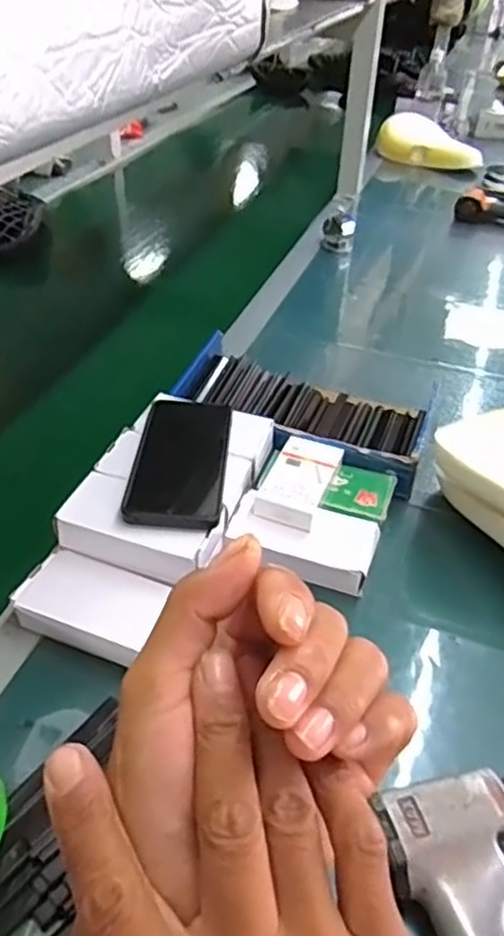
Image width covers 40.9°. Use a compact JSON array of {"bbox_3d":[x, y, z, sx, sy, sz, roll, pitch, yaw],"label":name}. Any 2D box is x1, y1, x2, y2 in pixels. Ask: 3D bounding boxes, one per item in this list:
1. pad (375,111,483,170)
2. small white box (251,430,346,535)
[{"bbox_3d":[0.420,-0.763,1.605,0.123,0.089,0.257,-23,47,-27],"label":"pad"},{"bbox_3d":[0.044,0.010,0.614,0.055,0.023,0.103,16,42,15],"label":"small white box"}]

